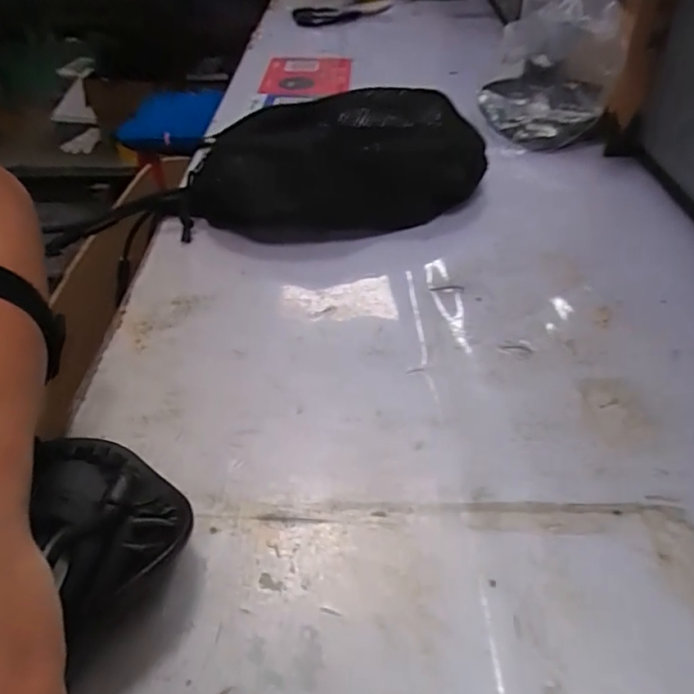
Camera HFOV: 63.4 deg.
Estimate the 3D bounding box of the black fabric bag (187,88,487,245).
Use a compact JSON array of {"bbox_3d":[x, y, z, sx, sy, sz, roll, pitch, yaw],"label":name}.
[{"bbox_3d":[-0.002,-0.159,0.493,0.258,0.079,0.113,-14,44,-15],"label":"black fabric bag"}]

